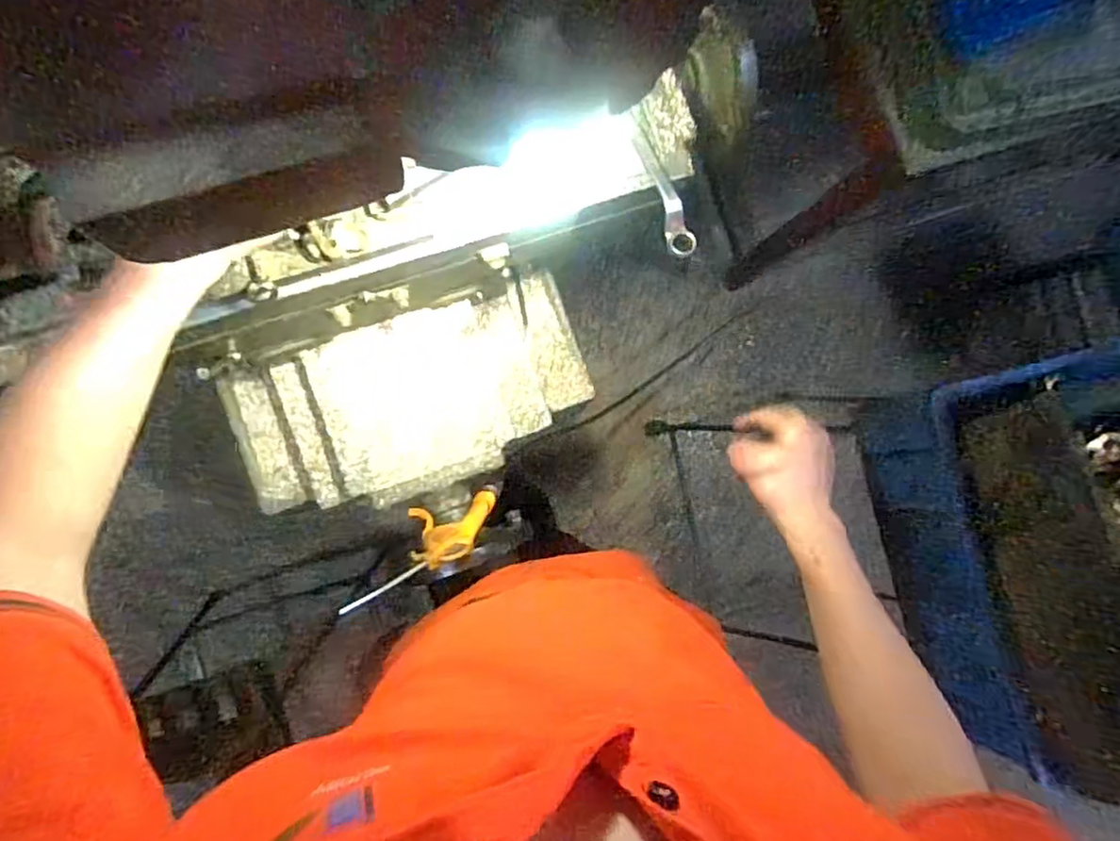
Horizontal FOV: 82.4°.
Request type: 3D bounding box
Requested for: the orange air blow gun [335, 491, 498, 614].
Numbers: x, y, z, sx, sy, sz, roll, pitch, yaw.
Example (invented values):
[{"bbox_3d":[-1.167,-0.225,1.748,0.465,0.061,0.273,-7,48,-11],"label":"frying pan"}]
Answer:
[{"bbox_3d":[-0.137,0.130,0.666,0.097,0.203,0.023,-7,111,11],"label":"orange air blow gun"}]

